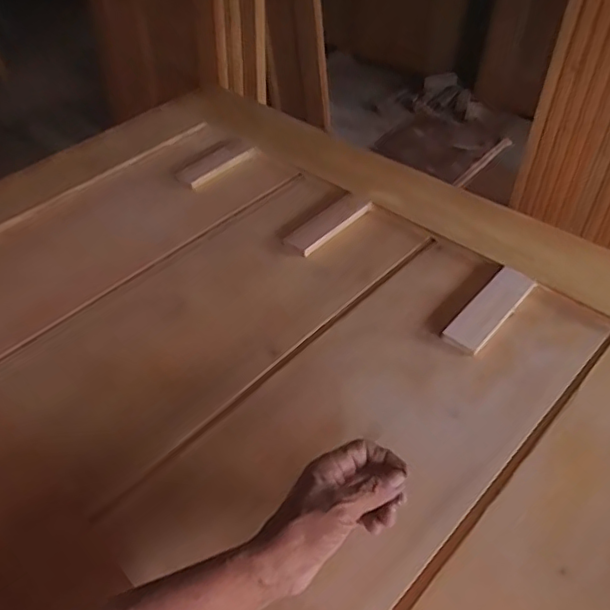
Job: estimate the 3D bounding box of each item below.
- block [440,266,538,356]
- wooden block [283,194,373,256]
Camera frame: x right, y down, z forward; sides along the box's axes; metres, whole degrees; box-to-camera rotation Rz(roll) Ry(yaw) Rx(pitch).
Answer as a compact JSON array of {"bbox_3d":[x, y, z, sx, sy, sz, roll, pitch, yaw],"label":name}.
[{"bbox_3d":[0.234,0.005,0.715,0.048,0.011,0.154,33,57,30],"label":"block"},{"bbox_3d":[0.037,-0.125,0.859,0.149,0.010,0.048,-37,54,-27],"label":"wooden block"}]

